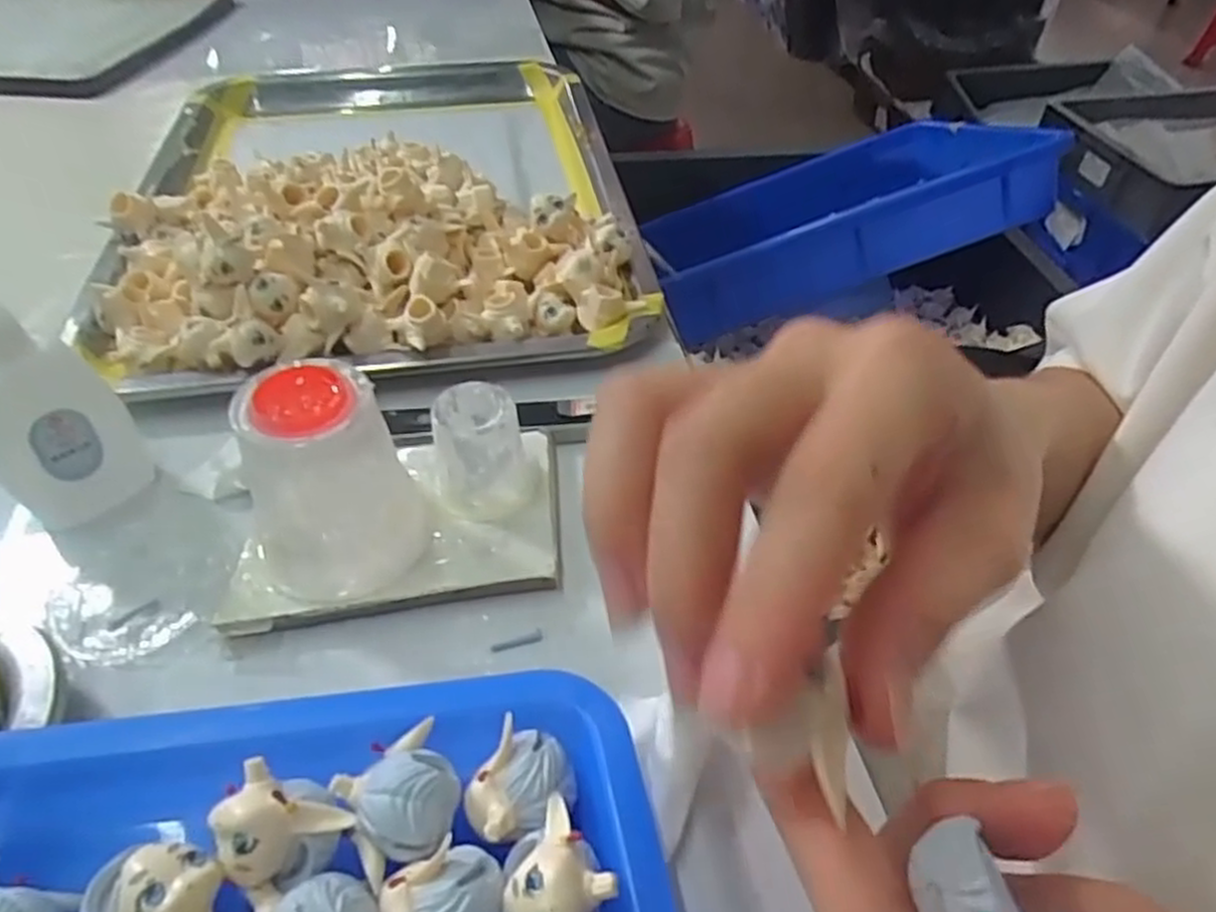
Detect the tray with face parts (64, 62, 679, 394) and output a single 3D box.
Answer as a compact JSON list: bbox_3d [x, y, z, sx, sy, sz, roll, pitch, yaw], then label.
[{"bbox_3d":[-0.129,-0.162,0.443,0.256,0.056,0.349,-6,45,-7],"label":"tray with face parts"}]

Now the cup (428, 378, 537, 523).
[{"bbox_3d":[-0.042,-0.002,0.273,0.033,0.036,0.030,-5,45,-6],"label":"cup"}]

